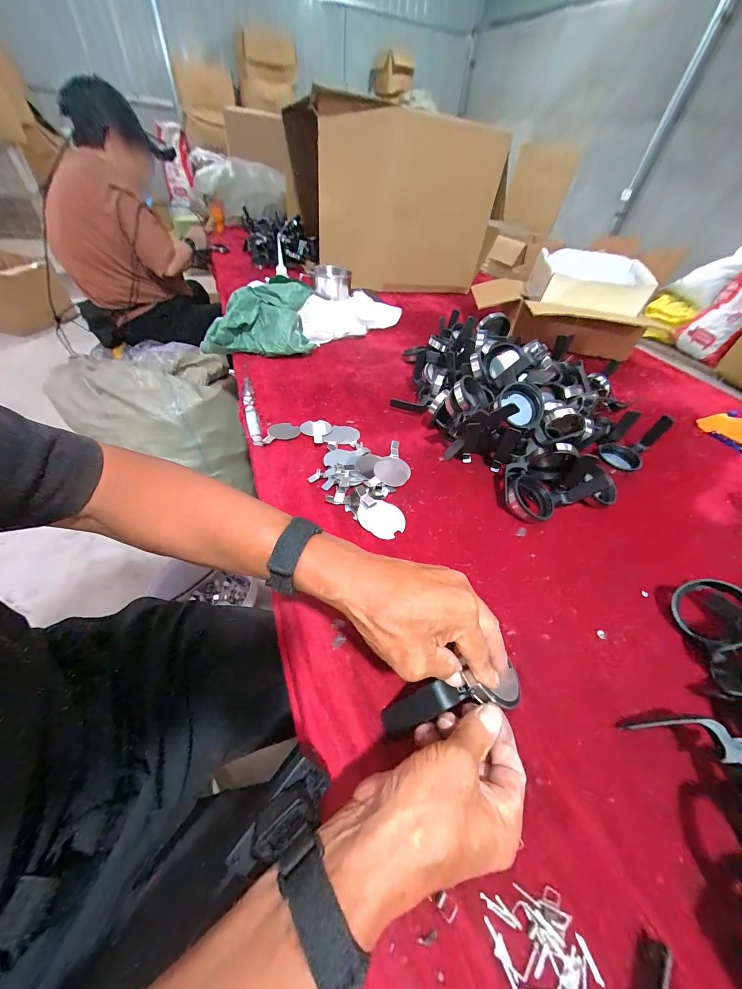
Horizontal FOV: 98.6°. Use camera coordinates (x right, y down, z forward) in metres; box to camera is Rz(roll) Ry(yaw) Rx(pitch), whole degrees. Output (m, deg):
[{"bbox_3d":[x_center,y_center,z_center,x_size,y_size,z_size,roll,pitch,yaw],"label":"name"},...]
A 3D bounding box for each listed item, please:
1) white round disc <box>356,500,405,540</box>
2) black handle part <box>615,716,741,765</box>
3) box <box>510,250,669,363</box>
[{"bbox_3d":[0.015,0.033,0.455,0.066,0.010,0.053,28,51,19],"label":"white round disc"},{"bbox_3d":[0.277,0.212,0.283,0.092,0.020,0.026,-3,42,28],"label":"black handle part"},{"bbox_3d":[0.628,-0.552,0.938,0.348,0.199,0.302,13,48,6],"label":"box"}]

